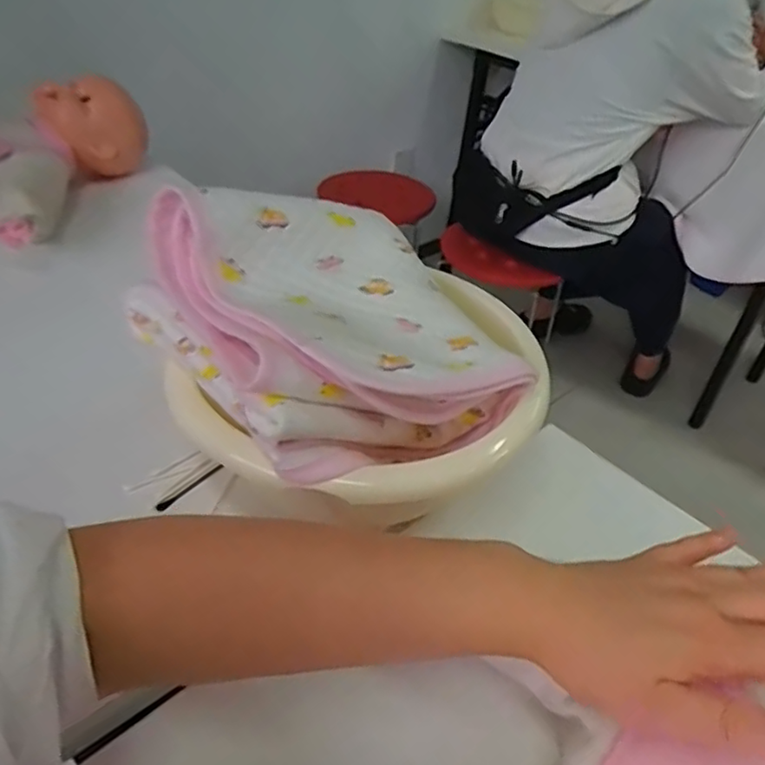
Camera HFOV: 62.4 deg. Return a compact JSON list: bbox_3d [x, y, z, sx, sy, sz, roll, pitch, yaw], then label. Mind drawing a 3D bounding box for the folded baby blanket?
[{"bbox_3d":[-0.032,-0.032,0.386,0.192,0.119,0.168,-16,44,-23],"label":"folded baby blanket"}]

